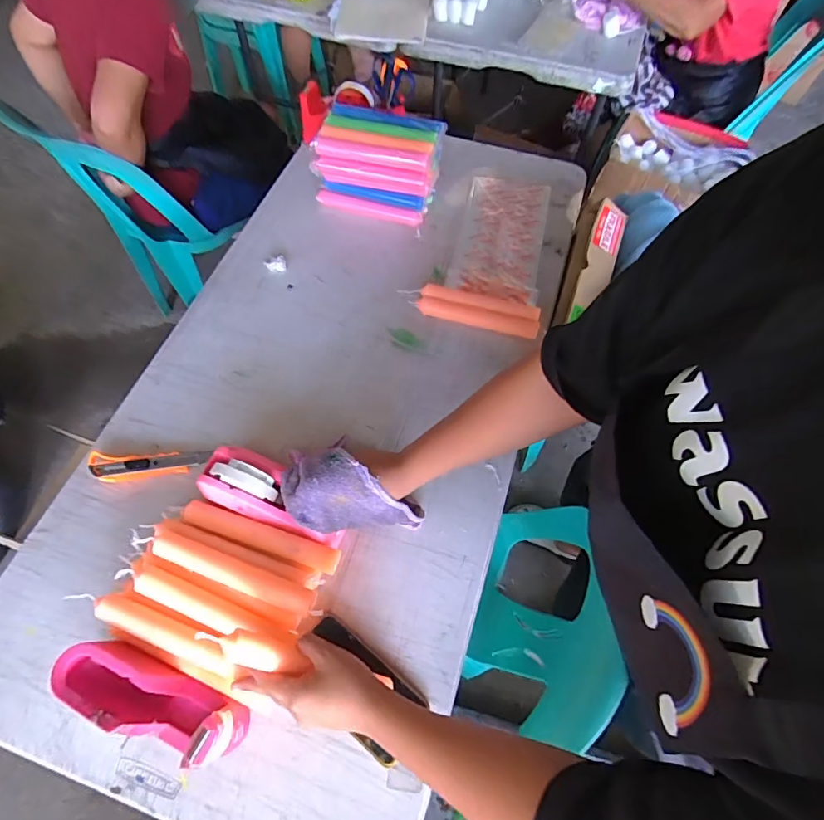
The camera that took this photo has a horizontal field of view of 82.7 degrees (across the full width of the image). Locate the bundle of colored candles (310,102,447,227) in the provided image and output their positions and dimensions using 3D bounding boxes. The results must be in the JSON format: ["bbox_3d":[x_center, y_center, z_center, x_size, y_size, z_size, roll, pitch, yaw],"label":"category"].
[{"bbox_3d":[-0.059,-0.435,0.842,0.204,0.144,0.109,12,65,5],"label":"bundle of colored candles"}]

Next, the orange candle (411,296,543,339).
[{"bbox_3d":[0.104,-0.154,0.773,0.206,0.021,0.029,14,65,6],"label":"orange candle"}]

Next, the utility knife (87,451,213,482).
[{"bbox_3d":[-0.366,0.078,0.652,0.158,0.020,0.042,-1,64,-1],"label":"utility knife"}]

